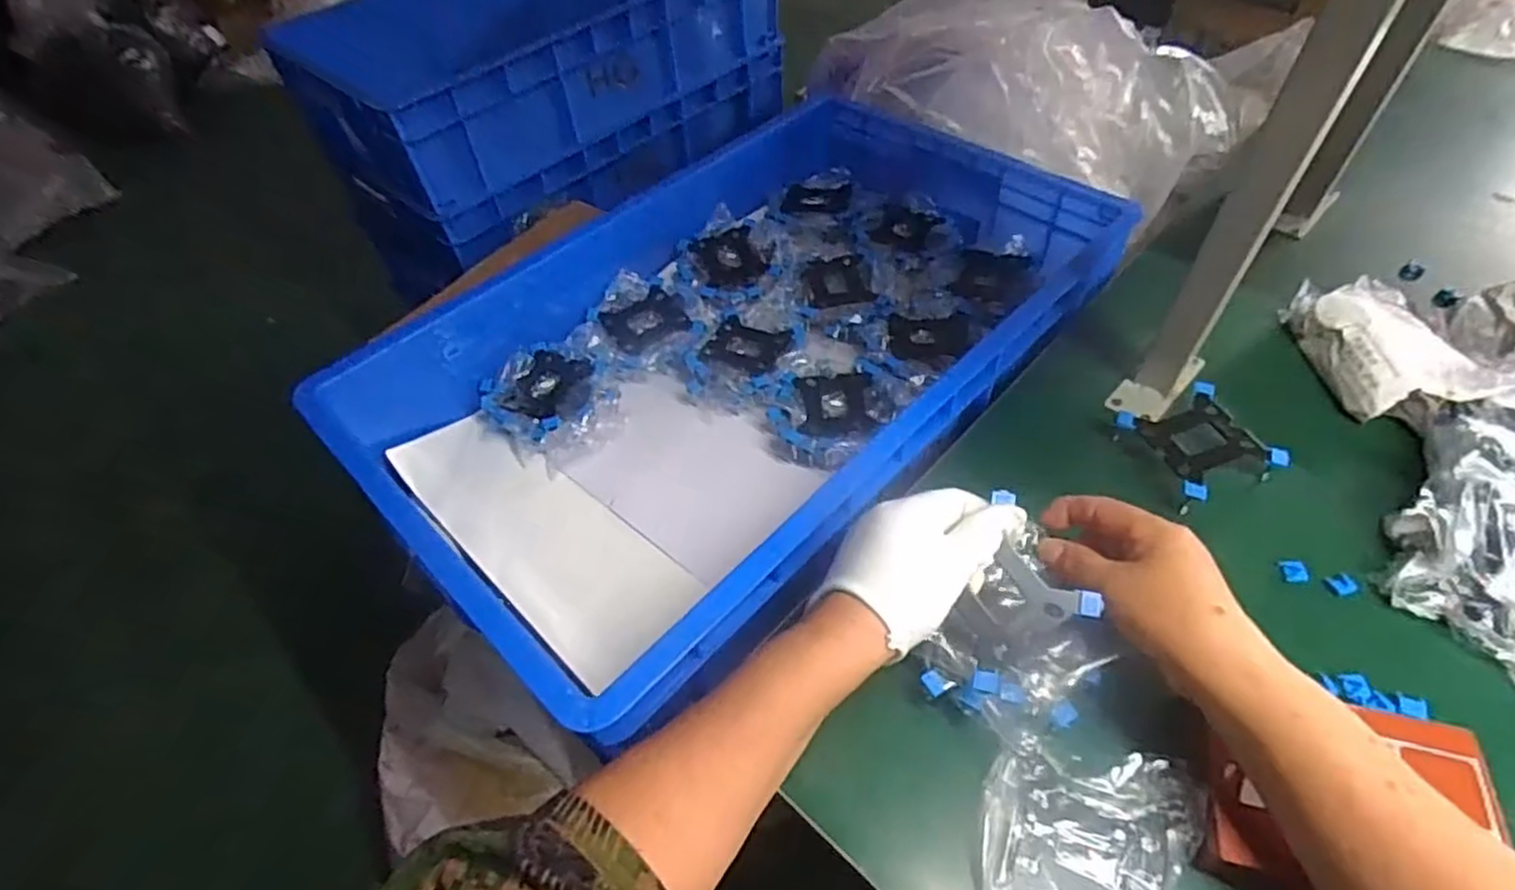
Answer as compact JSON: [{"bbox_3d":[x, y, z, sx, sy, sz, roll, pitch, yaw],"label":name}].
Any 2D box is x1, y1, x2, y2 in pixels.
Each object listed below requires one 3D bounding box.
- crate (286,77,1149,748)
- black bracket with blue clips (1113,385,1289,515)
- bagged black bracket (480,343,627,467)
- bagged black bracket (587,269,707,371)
[{"bbox_3d":[-0.019,-0.104,0.673,0.428,0.121,0.640,35,62,28],"label":"crate"},{"bbox_3d":[0.332,-0.001,0.551,0.087,0.020,0.086,-19,53,-10],"label":"black bracket with blue clips"},{"bbox_3d":[-0.189,-0.043,0.675,0.129,0.032,0.101,28,59,24],"label":"bagged black bracket"},{"bbox_3d":[-0.116,-0.123,0.717,0.094,0.018,0.121,-30,55,-17],"label":"bagged black bracket"}]

